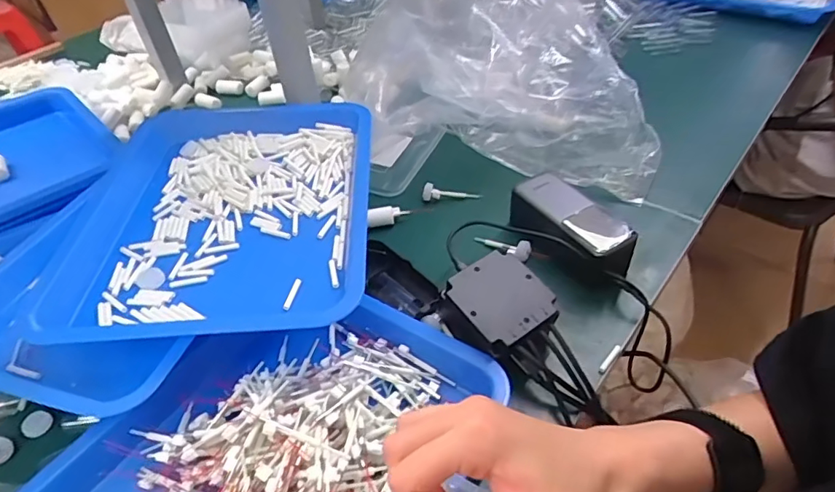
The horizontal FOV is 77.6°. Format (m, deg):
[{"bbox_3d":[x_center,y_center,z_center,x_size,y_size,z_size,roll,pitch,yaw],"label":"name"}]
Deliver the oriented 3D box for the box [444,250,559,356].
[{"bbox_3d":[0.070,0.046,0.435,0.069,0.030,0.077,-29,49,-22],"label":"box"}]

